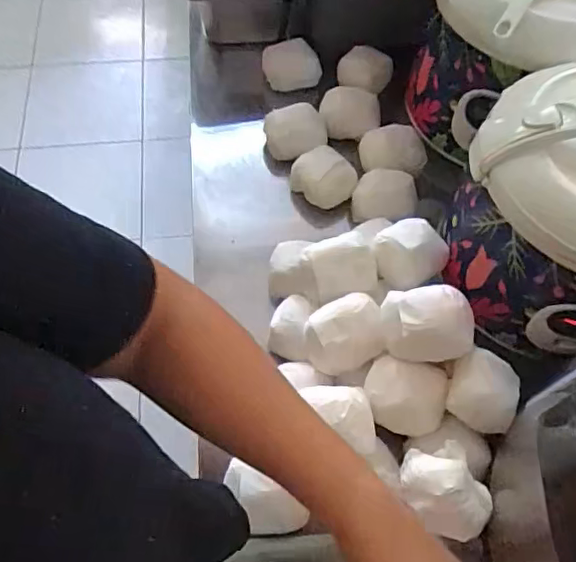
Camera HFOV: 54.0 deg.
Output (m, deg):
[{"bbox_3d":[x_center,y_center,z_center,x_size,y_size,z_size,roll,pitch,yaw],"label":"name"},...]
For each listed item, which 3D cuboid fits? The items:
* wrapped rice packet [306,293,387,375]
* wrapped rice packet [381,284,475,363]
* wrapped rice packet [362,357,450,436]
[{"bbox_3d":[0.054,0.052,0.563,0.071,0.062,0.064,-6,61,-6],"label":"wrapped rice packet"},{"bbox_3d":[0.130,0.039,0.529,0.078,0.044,0.063,-3,60,-4],"label":"wrapped rice packet"},{"bbox_3d":[0.112,0.108,0.539,0.075,0.055,0.057,12,61,5],"label":"wrapped rice packet"}]

